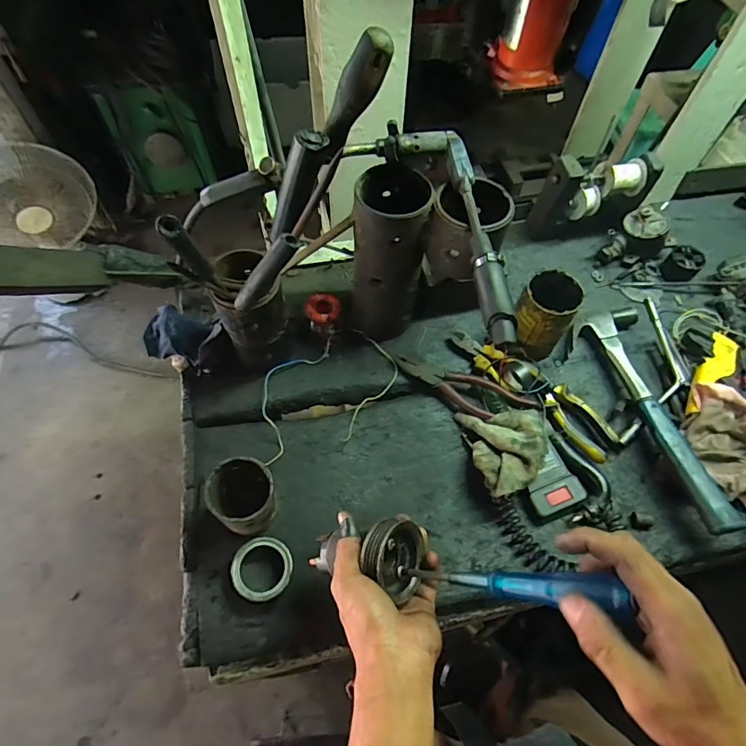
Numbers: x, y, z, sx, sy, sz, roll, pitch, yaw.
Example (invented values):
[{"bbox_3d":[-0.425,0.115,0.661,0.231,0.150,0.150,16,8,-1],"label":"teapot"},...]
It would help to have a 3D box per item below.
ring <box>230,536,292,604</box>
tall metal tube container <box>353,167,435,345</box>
[{"bbox_3d":[-0.123,0.217,0.509,0.064,0.025,0.065,1,60,-1],"label":"ring"},{"bbox_3d":[0.024,-0.145,0.609,0.092,0.224,0.101,13,60,6],"label":"tall metal tube container"}]

